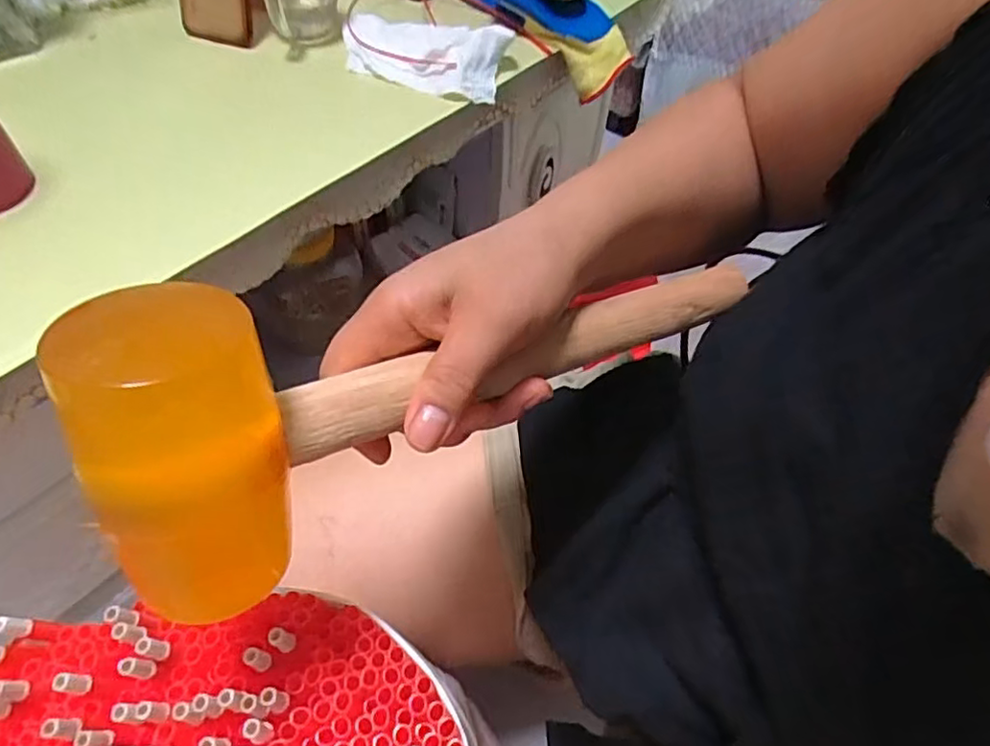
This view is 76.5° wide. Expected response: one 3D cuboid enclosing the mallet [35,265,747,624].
[{"bbox_3d":[-0.021,-0.019,0.279,0.293,0.115,0.072,-26,34,-27],"label":"mallet"}]

